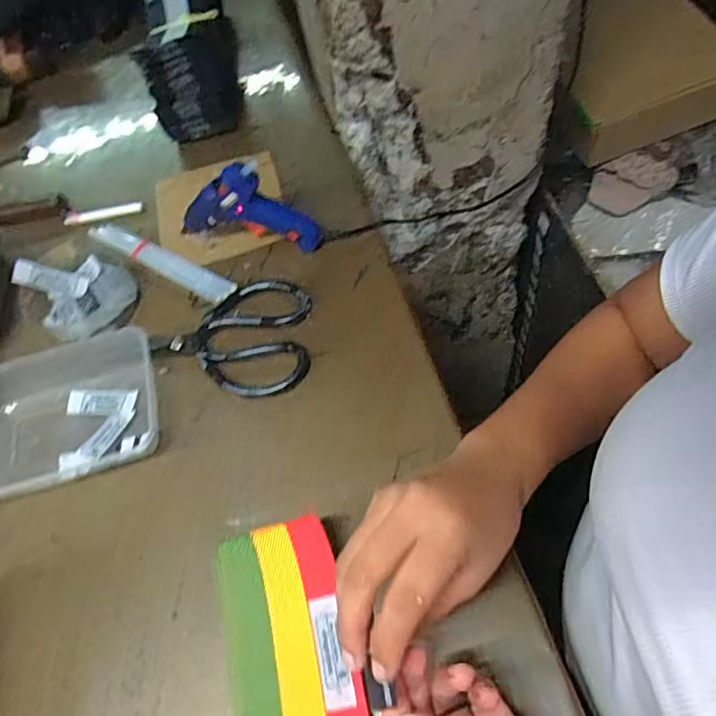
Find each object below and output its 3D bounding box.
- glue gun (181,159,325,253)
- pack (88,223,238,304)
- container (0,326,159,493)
[{"bbox_3d":[-0.104,-0.139,0.526,0.135,0.094,0.024,3,61,11],"label":"glue gun"},{"bbox_3d":[-0.196,-0.099,0.557,0.184,0.014,0.024,26,68,22],"label":"pack"},{"bbox_3d":[-0.260,0.046,0.469,0.177,0.035,0.127,-17,59,0],"label":"container"}]

